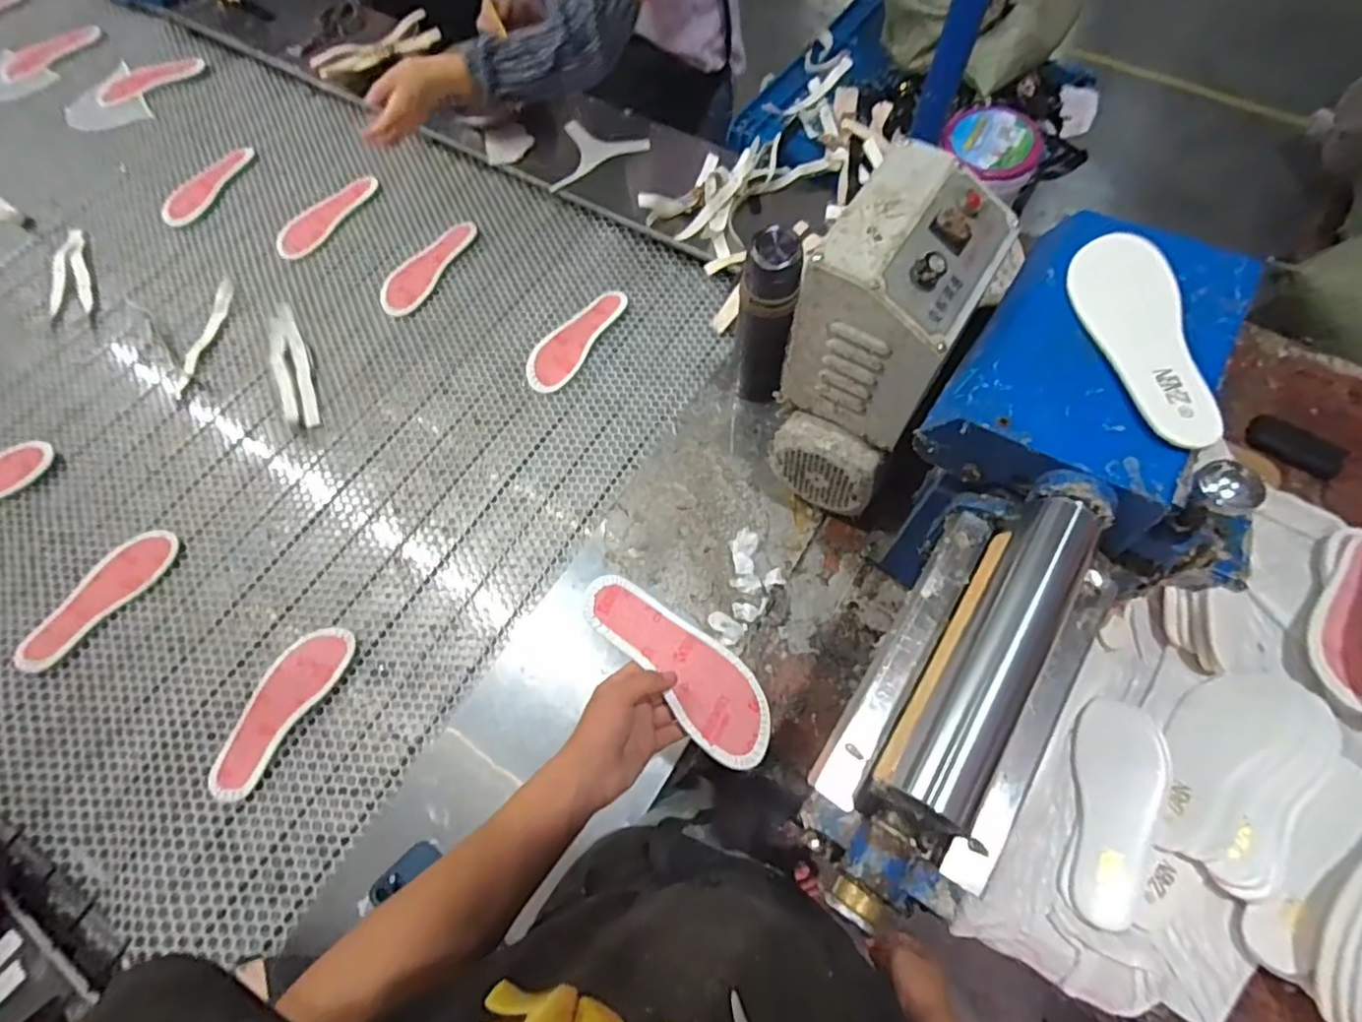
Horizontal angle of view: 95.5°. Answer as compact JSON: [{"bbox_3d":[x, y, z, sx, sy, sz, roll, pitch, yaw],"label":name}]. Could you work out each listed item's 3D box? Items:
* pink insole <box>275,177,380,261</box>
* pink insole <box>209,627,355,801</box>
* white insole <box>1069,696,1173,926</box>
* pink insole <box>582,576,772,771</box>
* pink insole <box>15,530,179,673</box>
[{"bbox_3d":[-0.640,-0.532,1.107,0.081,0.011,0.216,28,68,11],"label":"pink insole"},{"bbox_3d":[-0.501,0.240,0.768,0.086,0.010,0.216,25,64,12],"label":"pink insole"},{"bbox_3d":[0.449,0.308,0.644,0.085,0.018,0.220,23,69,11],"label":"white insole"},{"bbox_3d":[0.001,0.145,0.584,0.220,0.016,0.078,44,71,2],"label":"pink insole"},{"bbox_3d":[-0.773,0.117,0.824,0.082,0.015,0.219,27,68,11],"label":"pink insole"}]

